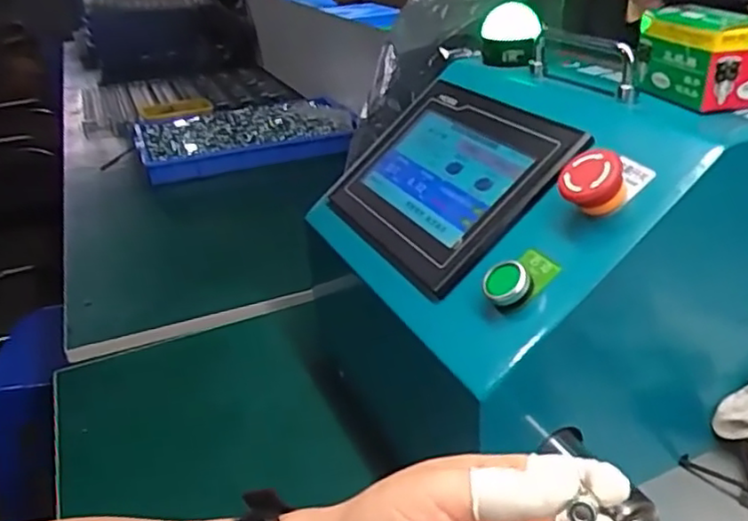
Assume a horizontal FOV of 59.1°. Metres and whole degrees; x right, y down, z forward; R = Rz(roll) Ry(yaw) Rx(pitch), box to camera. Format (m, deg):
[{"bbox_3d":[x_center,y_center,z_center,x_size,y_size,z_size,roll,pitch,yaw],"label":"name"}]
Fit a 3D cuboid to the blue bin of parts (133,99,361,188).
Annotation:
[{"bbox_3d":[-0.254,-0.244,1.309,0.410,0.069,0.255,-12,29,-14],"label":"blue bin of parts"}]

